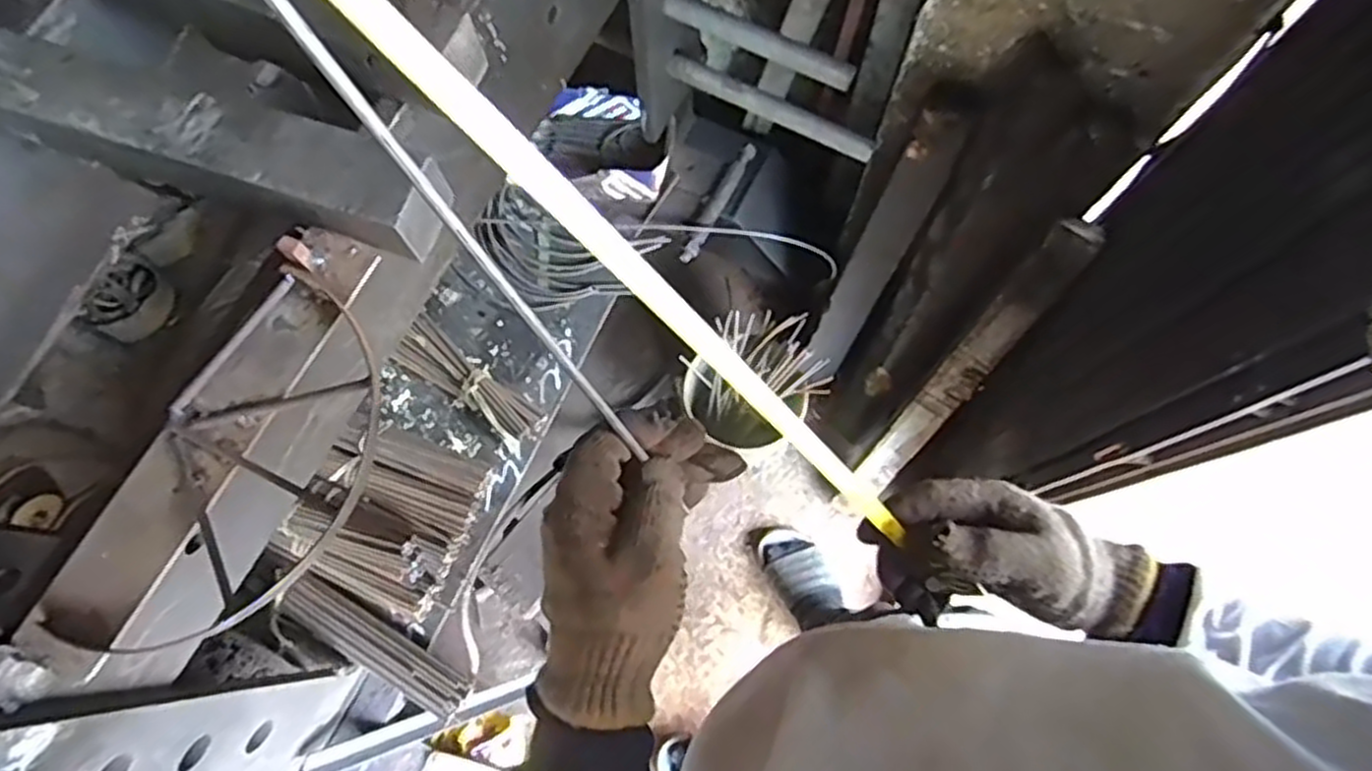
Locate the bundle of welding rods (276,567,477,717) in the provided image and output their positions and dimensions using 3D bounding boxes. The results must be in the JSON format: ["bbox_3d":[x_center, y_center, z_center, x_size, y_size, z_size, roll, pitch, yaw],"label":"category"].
[{"bbox_3d":[-0.375,0.310,0.937,0.253,0.032,0.049,30,77,9],"label":"bundle of welding rods"}]

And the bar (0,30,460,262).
[{"bbox_3d":[-0.351,-0.161,0.476,0.432,0.044,0.063,17,76,6],"label":"bar"}]

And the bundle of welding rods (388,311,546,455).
[{"bbox_3d":[-0.293,-0.008,1.033,0.224,0.042,0.066,38,79,11],"label":"bundle of welding rods"}]

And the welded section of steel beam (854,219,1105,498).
[{"bbox_3d":[0.394,0.002,1.153,0.067,0.605,0.048,36,43,10],"label":"welded section of steel beam"}]

